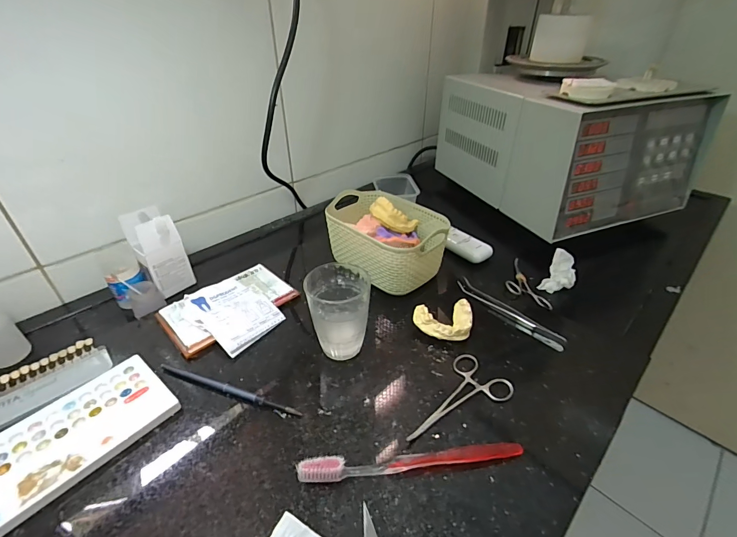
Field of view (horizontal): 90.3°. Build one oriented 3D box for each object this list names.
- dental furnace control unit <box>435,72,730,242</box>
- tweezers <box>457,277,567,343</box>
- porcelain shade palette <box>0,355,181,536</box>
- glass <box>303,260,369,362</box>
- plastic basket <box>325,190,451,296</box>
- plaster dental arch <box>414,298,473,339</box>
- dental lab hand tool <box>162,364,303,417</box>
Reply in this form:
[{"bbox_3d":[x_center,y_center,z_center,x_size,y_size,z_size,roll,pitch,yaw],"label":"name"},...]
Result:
[{"bbox_3d":[0.375,-0.253,0.706,0.334,0.195,0.359,-14,39,-19],"label":"dental furnace control unit"},{"bbox_3d":[0.177,0.053,0.467,0.018,0.012,0.146,-29,45,-33],"label":"tweezers"},{"bbox_3d":[-0.266,0.148,0.332,0.096,0.010,0.152,27,44,32],"label":"porcelain shade palette"},{"bbox_3d":[-0.031,0.050,0.404,0.069,0.090,0.062,-7,37,-9],"label":"glass"},{"bbox_3d":[0.017,-0.041,0.532,0.102,0.085,0.179,-28,45,-33],"label":"plastic basket"},{"bbox_3d":[0.092,0.065,0.435,0.070,0.028,0.048,-9,37,-12],"label":"plaster dental arch"},{"bbox_3d":[-0.142,0.122,0.372,0.161,0.006,0.010,12,38,16],"label":"dental lab hand tool"}]

